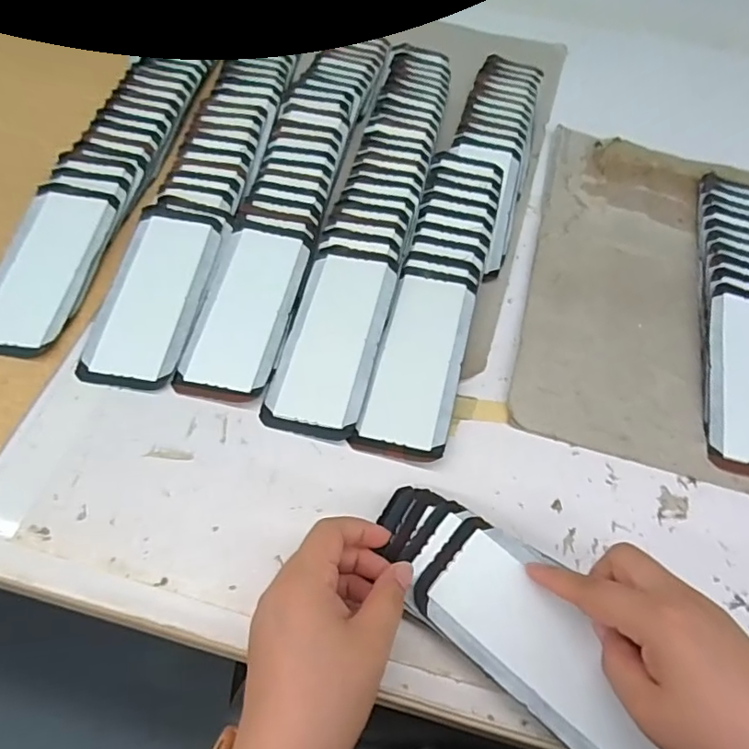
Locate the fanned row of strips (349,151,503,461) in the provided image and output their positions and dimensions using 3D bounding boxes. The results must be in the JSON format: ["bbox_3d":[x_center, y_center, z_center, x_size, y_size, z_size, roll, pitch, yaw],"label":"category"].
[{"bbox_3d":[0.054,-0.077,0.466,0.064,0.012,0.315,13,60,5],"label":"fanned row of strips"}]

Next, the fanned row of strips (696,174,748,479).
[{"bbox_3d":[0.317,-0.062,0.469,0.071,0.013,0.320,15,60,6],"label":"fanned row of strips"}]

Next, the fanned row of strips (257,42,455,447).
[{"bbox_3d":[0.007,-0.172,0.514,0.072,0.015,0.497,12,60,4],"label":"fanned row of strips"}]

